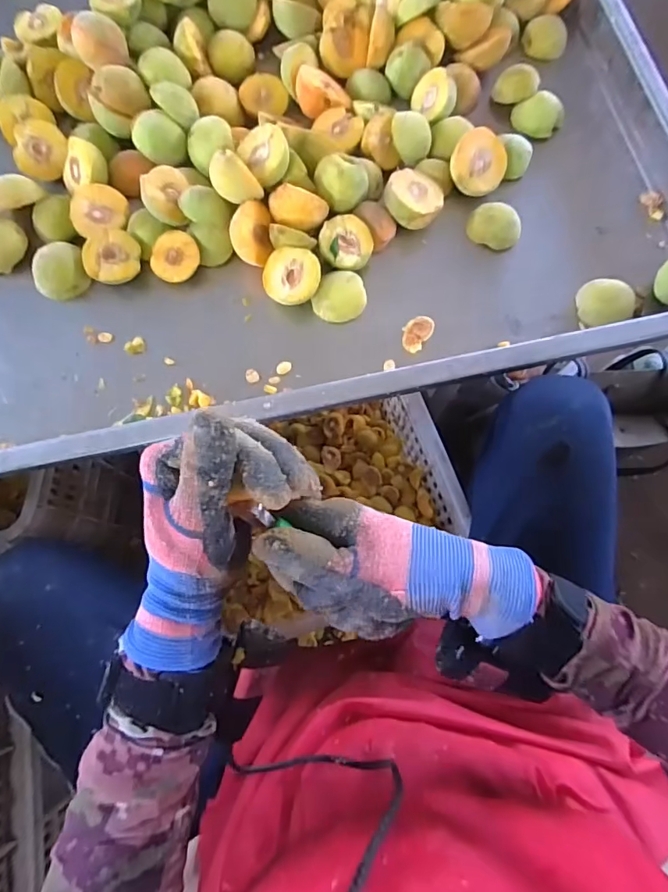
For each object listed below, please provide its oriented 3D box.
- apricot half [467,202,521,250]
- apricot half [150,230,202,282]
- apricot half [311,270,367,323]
[{"bbox_3d":[0.175,-0.239,0.541,0.056,0.032,0.039,24,76,7],"label":"apricot half"},{"bbox_3d":[-0.166,-0.198,0.524,0.051,0.015,0.051,0,93,-4],"label":"apricot half"},{"bbox_3d":[0.007,-0.153,0.514,0.046,0.027,0.049,30,77,8],"label":"apricot half"}]

